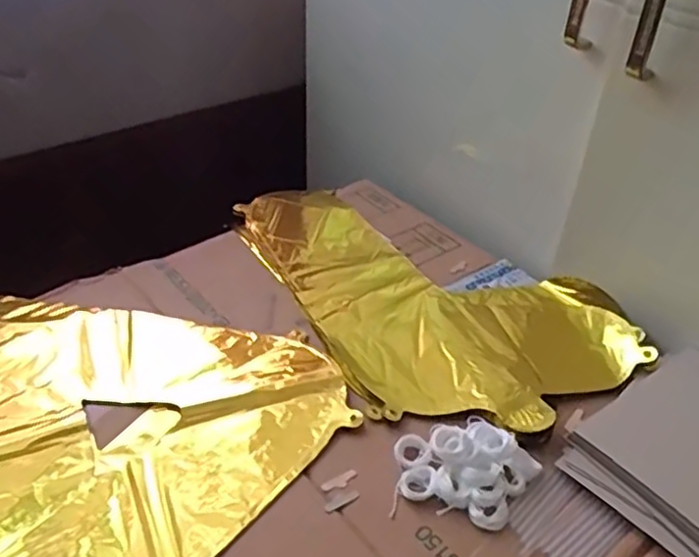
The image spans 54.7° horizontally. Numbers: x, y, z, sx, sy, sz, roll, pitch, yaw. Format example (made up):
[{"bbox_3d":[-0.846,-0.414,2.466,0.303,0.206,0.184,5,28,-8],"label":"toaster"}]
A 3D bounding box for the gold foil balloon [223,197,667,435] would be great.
[{"bbox_3d":[0.069,-0.004,0.651,0.250,0.016,0.385,-17,42,-25],"label":"gold foil balloon"}]

